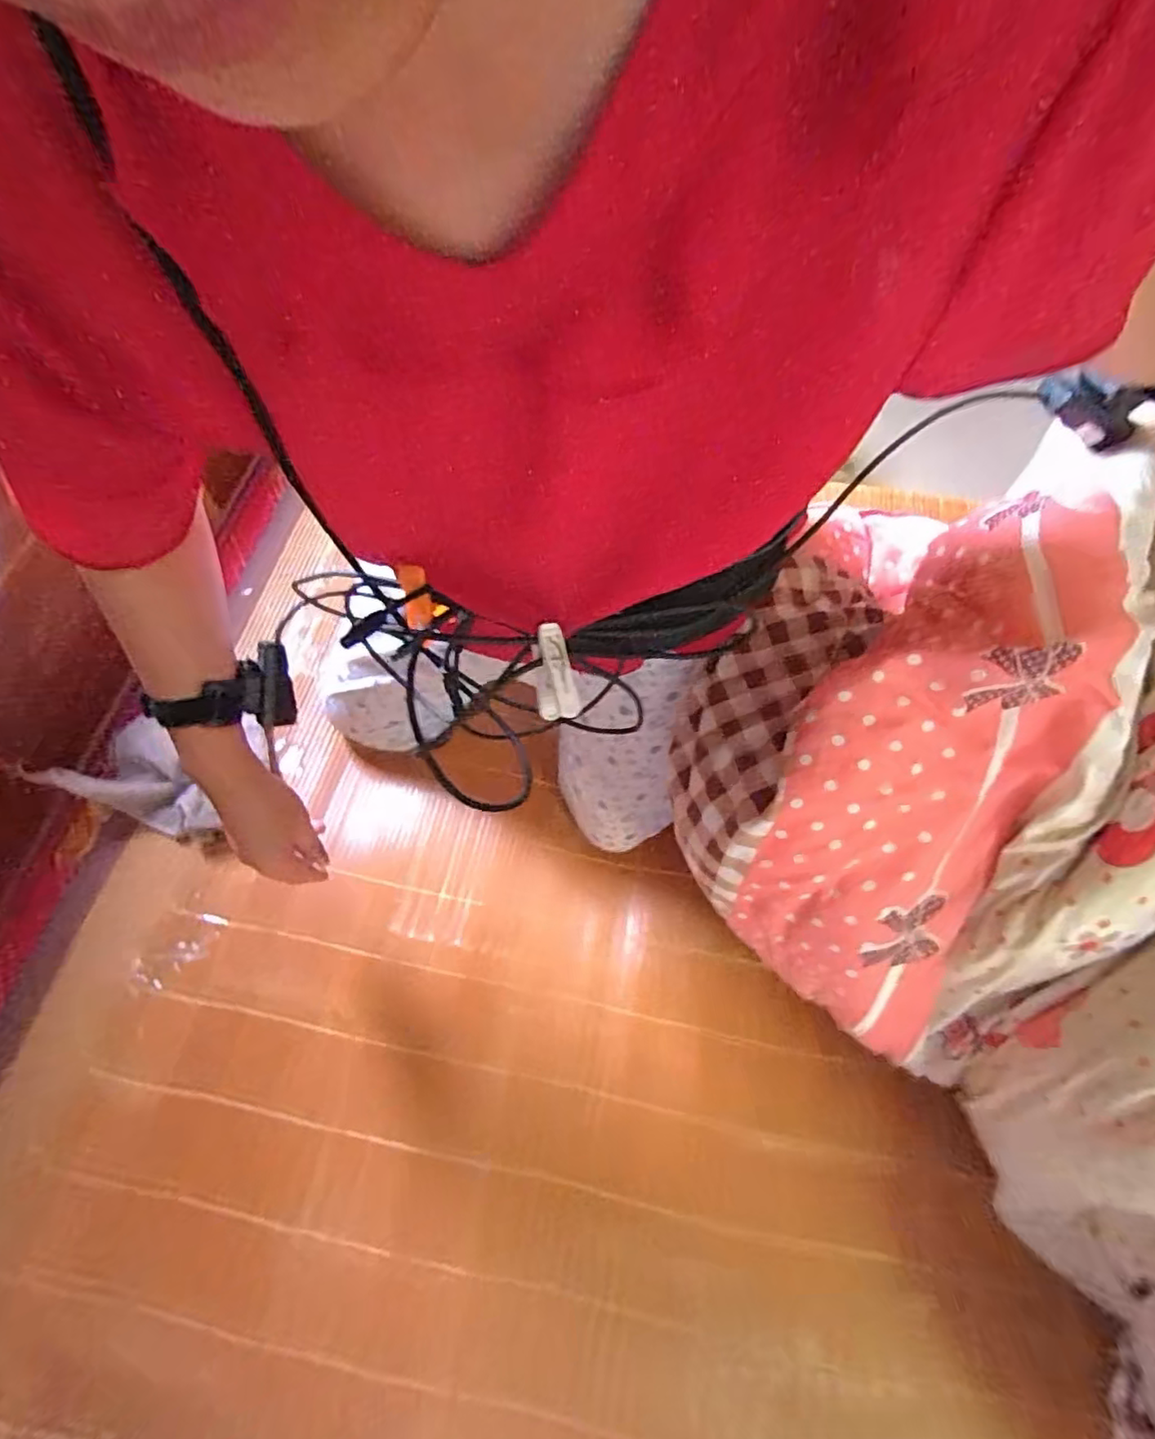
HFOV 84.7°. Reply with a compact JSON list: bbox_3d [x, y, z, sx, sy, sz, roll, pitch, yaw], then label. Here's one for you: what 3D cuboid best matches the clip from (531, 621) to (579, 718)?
[{"bbox_3d":[-0.014,-0.028,0.378,0.023,0.011,0.056,-8,84,-7],"label":"clip"}]

